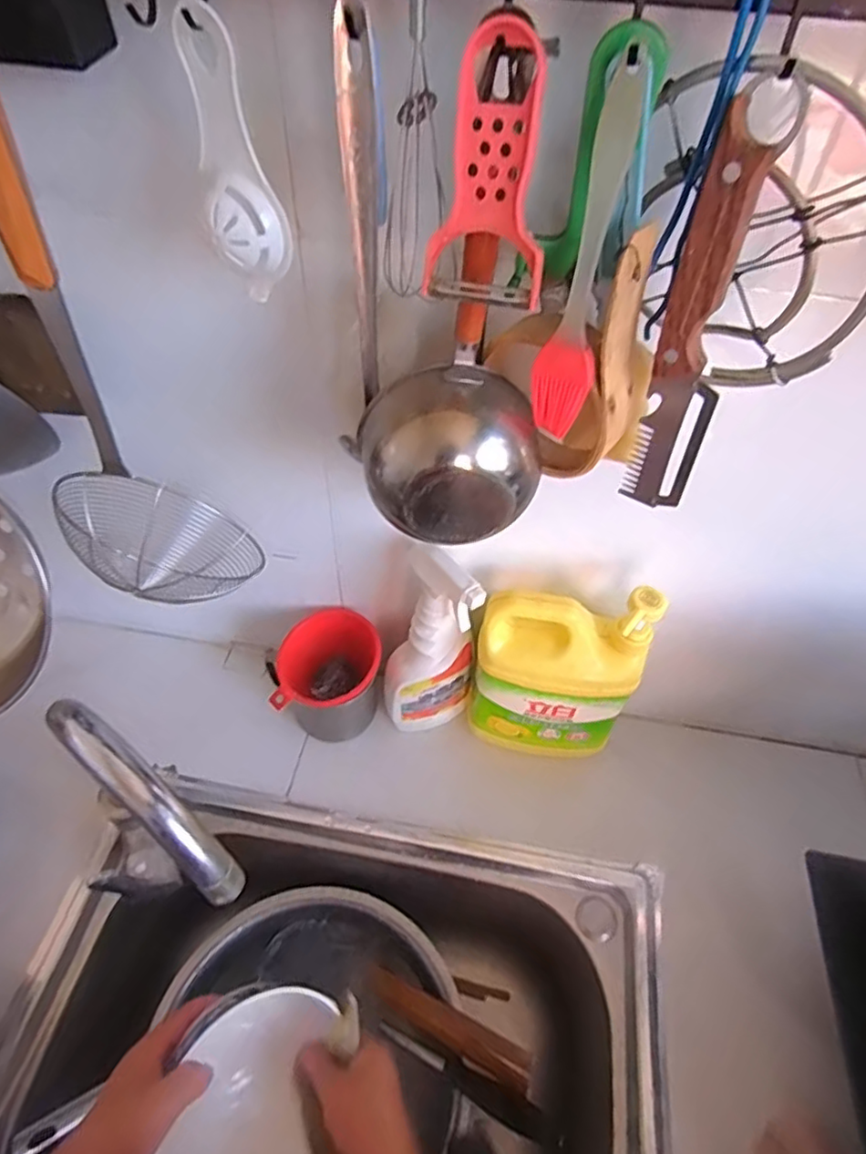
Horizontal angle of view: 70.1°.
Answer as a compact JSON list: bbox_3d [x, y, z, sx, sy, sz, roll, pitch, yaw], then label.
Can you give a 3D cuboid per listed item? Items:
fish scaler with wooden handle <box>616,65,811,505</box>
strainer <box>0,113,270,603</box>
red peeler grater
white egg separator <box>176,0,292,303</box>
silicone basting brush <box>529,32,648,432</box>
[{"bbox_3d":[0.134,-0.119,0.307,0.042,0.193,0.023,24,53,17],"label":"fish scaler with wooden handle"},{"bbox_3d":[-0.216,-0.124,0.398,0.117,0.378,0.083,-33,58,-26],"label":"strainer"},{"bbox_3d":[0.025,-0.168,0.260,0.053,0.095,0.030,8,50,4],"label":"red peeler grater"},{"bbox_3d":[-0.093,-0.194,0.295,0.036,0.116,0.032,-11,51,-12],"label":"white egg separator"},{"bbox_3d":[0.070,-0.139,0.288,0.029,0.156,0.026,12,50,7],"label":"silicone basting brush"}]

